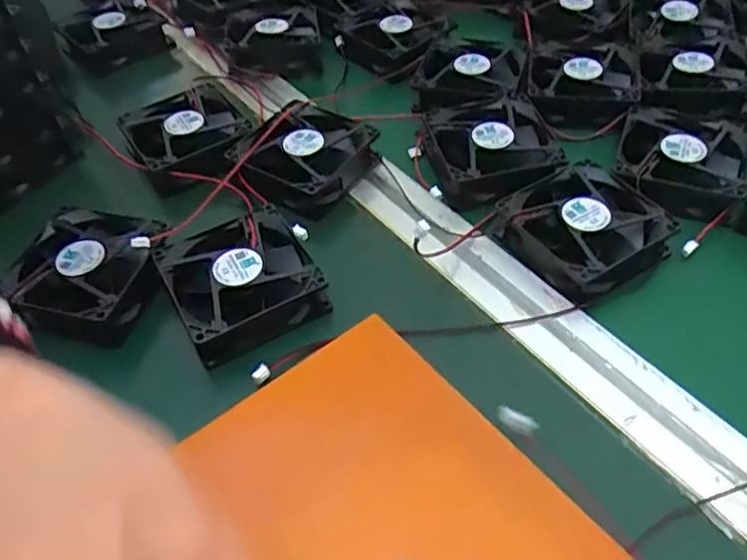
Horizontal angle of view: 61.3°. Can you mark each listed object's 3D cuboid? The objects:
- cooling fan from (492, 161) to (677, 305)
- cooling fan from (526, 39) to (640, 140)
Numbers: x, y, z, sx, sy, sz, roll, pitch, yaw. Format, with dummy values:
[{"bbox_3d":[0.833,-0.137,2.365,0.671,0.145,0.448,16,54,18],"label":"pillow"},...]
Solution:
[{"bbox_3d":[0.129,-0.034,0.388,0.084,0.023,0.080,-27,51,-20],"label":"cooling fan"},{"bbox_3d":[0.160,-0.153,0.489,0.078,0.029,0.096,7,48,11],"label":"cooling fan"}]

